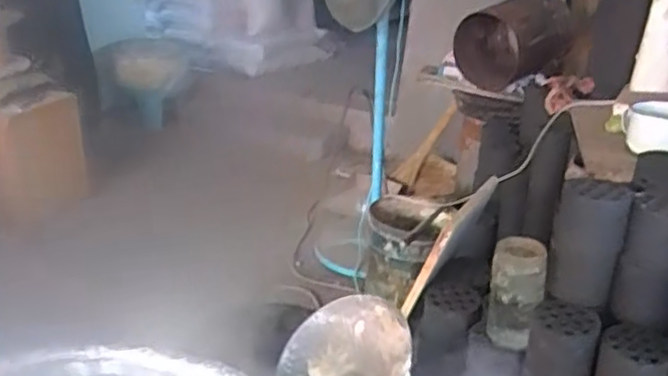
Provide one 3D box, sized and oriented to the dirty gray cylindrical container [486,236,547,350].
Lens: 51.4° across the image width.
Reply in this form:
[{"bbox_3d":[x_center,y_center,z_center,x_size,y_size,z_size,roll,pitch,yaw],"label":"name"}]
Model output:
[{"bbox_3d":[0.292,0.167,1.111,0.083,0.158,0.079,9,23,18],"label":"dirty gray cylindrical container"}]

